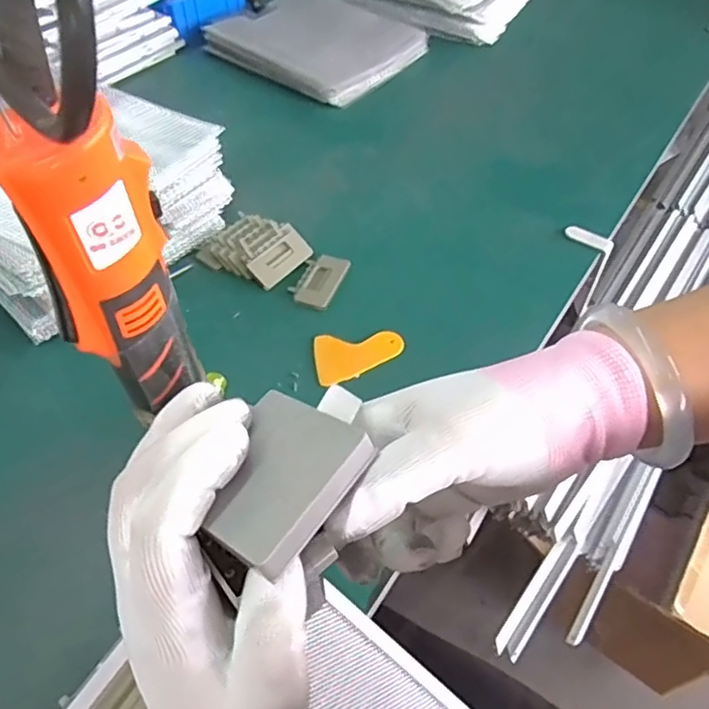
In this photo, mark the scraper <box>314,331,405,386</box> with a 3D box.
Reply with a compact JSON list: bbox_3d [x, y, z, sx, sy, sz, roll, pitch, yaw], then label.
[{"bbox_3d":[0.000,-0.007,0.700,0.106,0.007,0.062,-24,64,-17],"label":"scraper"}]

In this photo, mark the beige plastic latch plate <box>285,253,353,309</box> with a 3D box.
[{"bbox_3d":[-0.044,-0.093,0.761,0.057,0.007,0.090,18,54,15],"label":"beige plastic latch plate"}]

